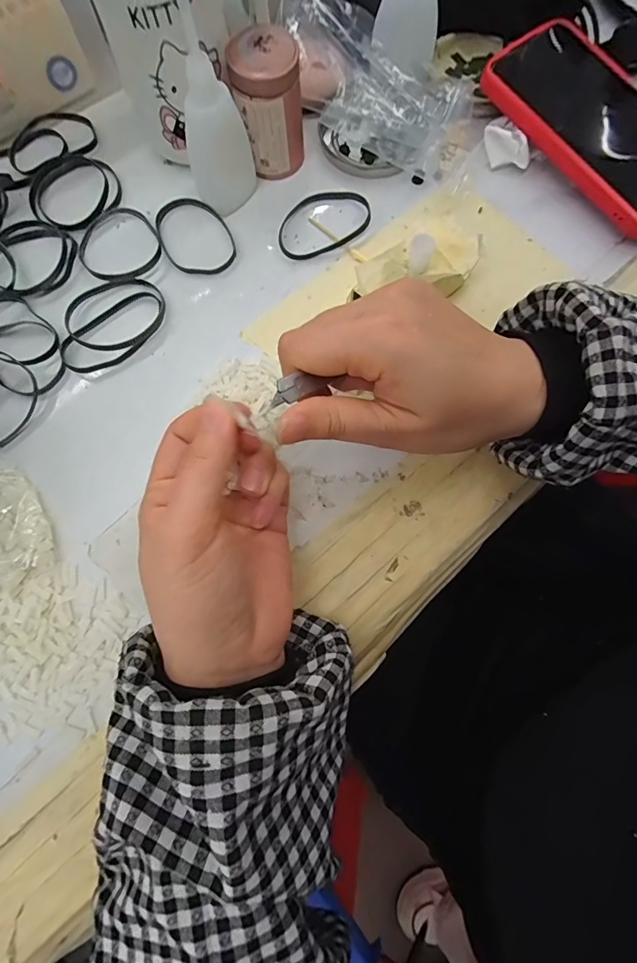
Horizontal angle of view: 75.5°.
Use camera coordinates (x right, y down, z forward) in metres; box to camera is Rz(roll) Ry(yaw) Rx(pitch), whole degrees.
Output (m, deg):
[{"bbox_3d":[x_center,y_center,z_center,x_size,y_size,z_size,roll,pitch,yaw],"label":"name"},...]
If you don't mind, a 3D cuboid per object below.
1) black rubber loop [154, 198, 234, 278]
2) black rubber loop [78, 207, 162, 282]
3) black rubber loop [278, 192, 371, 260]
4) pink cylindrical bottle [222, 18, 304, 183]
[{"bbox_3d":[-0.088,-0.174,0.290,0.048,0.004,0.067,-30,79,-7],"label":"black rubber loop"},{"bbox_3d":[-0.140,-0.166,0.290,0.056,0.004,0.062,-36,80,-8],"label":"black rubber loop"},{"bbox_3d":[0.004,-0.184,0.293,0.069,0.005,0.047,-18,78,-4],"label":"black rubber loop"},{"bbox_3d":[-0.034,-0.251,0.278,0.045,0.065,0.039,-8,77,-2],"label":"pink cylindrical bottle"}]

